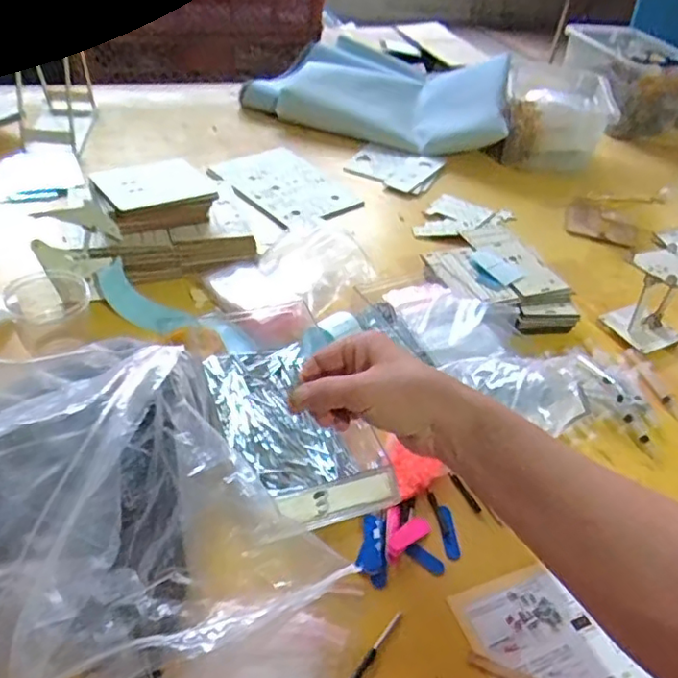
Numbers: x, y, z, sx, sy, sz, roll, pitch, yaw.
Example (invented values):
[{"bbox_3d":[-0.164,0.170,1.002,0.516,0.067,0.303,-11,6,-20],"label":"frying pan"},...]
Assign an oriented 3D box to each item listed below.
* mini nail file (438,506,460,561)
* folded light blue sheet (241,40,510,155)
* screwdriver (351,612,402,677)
[{"bbox_3d":[0.093,0.163,0.514,0.012,0.004,0.048,2,42,-5],"label":"mini nail file"},{"bbox_3d":[0.097,-0.490,1.176,0.467,0.112,0.314,21,43,14],"label":"folded light blue sheet"},{"bbox_3d":[0.023,0.223,0.432,0.006,0.004,0.077,29,46,23],"label":"screwdriver"}]

